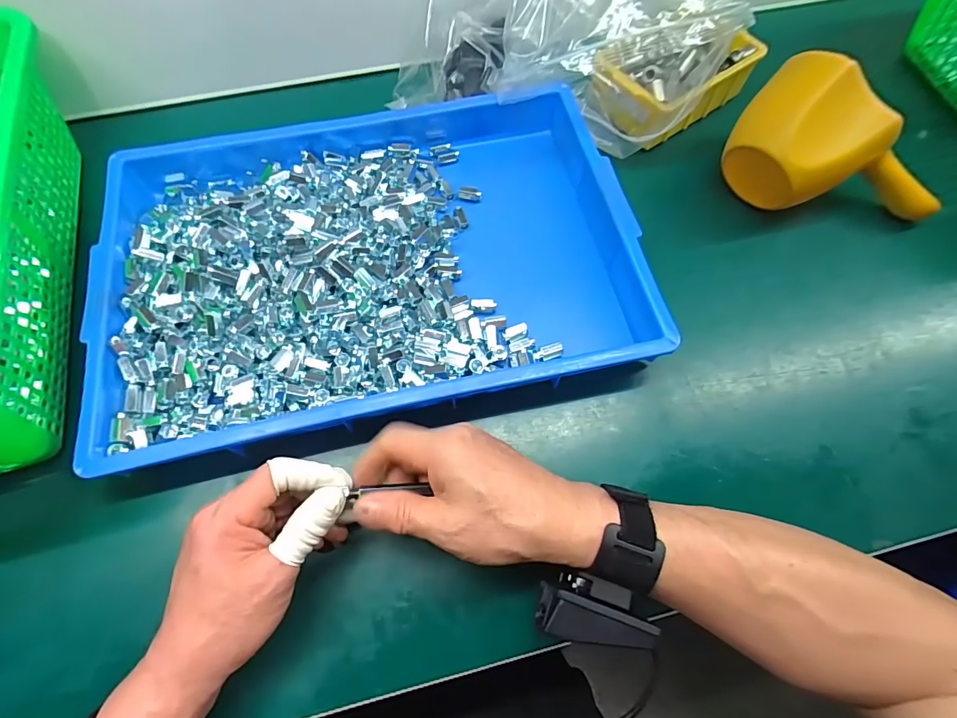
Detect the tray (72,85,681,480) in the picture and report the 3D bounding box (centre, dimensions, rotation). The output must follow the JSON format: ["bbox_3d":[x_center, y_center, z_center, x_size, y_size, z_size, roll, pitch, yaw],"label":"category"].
[{"bbox_3d":[-0.089,-0.090,0.399,0.432,0.051,0.305,-11,66,-4],"label":"tray"}]

